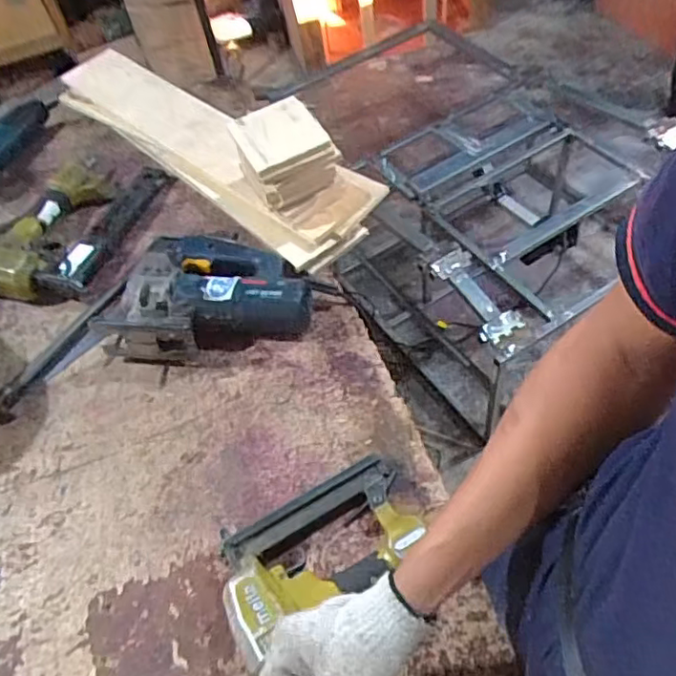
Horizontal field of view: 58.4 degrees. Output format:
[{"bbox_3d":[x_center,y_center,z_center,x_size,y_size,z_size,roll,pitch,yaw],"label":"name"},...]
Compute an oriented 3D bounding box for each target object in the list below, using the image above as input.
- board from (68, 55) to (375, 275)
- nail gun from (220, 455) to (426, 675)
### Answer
[{"bbox_3d":[-0.245,-0.344,1.023,0.150,0.044,0.740,-40,58,-20],"label":"board"},{"bbox_3d":[-0.015,0.211,0.591,0.200,0.064,0.141,-26,55,-11],"label":"nail gun"}]

